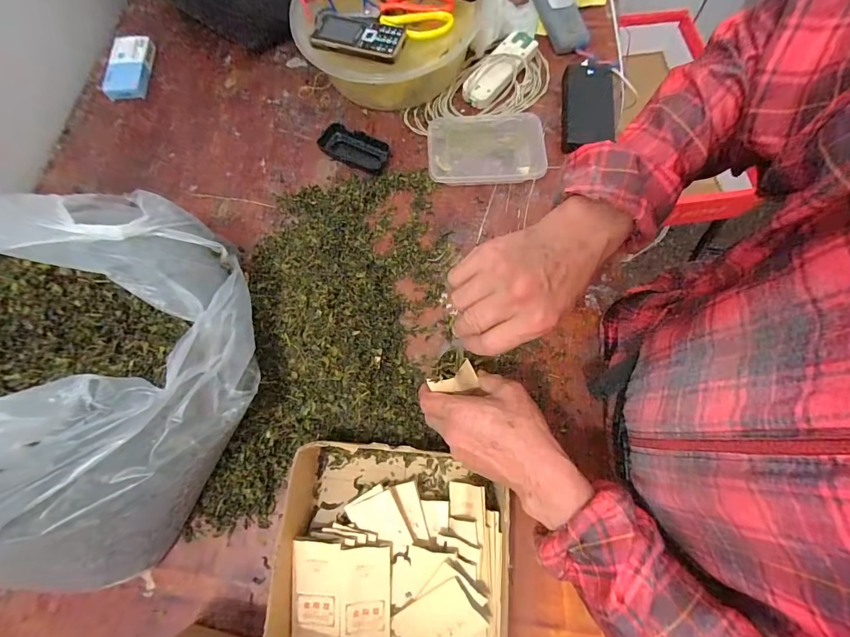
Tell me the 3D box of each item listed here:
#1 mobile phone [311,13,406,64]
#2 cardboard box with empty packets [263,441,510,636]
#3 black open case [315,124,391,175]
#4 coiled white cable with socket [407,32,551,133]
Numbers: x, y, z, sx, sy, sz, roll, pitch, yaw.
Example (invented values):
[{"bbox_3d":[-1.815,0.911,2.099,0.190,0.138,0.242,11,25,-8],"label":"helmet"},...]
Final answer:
[{"bbox_3d":[-0.095,-0.394,0.534,0.129,0.018,0.062,16,74,5],"label":"mobile phone"},{"bbox_3d":[-0.042,0.259,0.406,0.243,0.084,0.224,6,73,2],"label":"cardboard box with empty packets"},{"bbox_3d":[-0.110,-0.265,0.595,0.112,0.023,0.051,23,75,7],"label":"black open case"},{"bbox_3d":[0.090,-0.375,0.618,0.261,0.044,0.128,-27,75,-7],"label":"coiled white cable with socket"}]

